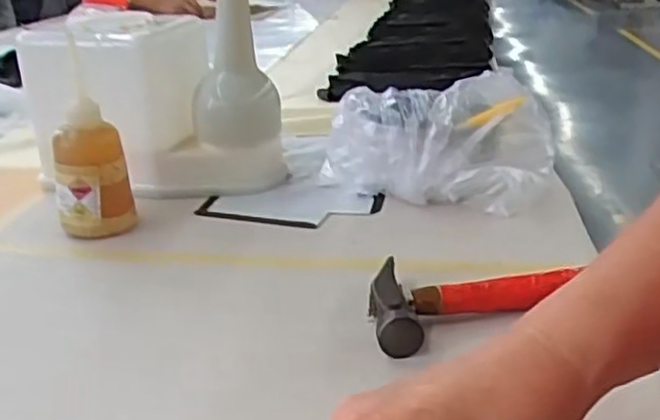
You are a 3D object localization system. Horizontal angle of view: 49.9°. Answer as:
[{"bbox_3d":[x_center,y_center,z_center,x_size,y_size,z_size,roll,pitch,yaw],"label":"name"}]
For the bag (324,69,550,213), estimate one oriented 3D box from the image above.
[{"bbox_3d":[0.103,-0.063,0.684,0.211,0.110,0.090,10,25,23],"label":"bag"}]

